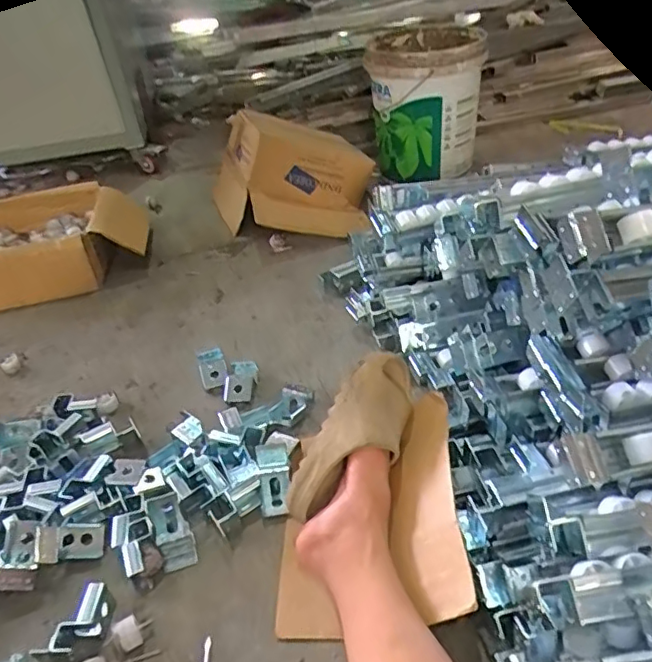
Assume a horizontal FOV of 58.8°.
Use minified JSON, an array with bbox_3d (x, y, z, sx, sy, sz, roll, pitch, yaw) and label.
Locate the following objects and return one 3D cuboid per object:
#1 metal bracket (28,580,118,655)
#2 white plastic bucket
[{"bbox_3d":[-0.293,0.357,0.696,0.058,0.045,0.097,16,43,26],"label":"metal bracket"},{"bbox_3d":[0.249,-0.569,1.472,0.271,0.318,0.256,1,38,9],"label":"white plastic bucket"}]

